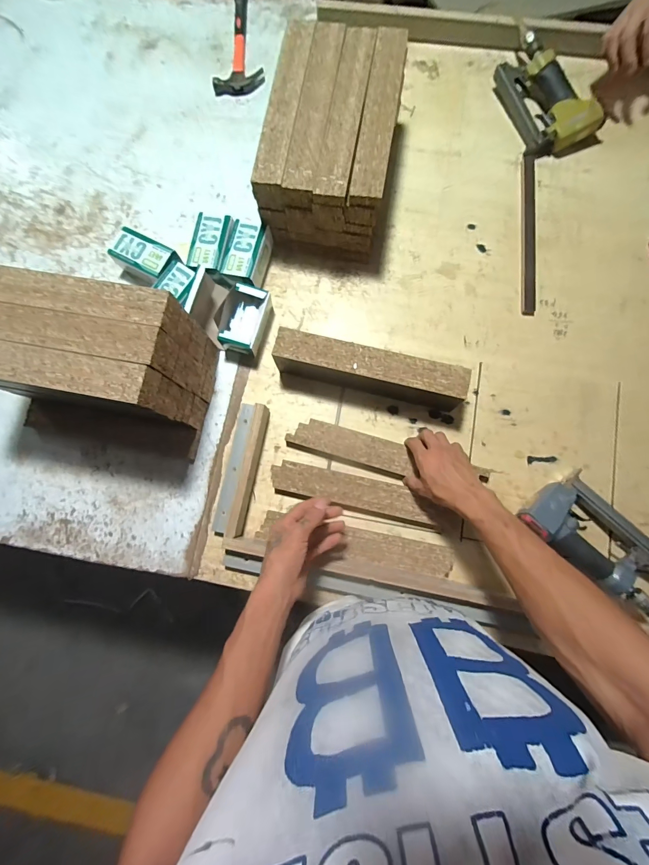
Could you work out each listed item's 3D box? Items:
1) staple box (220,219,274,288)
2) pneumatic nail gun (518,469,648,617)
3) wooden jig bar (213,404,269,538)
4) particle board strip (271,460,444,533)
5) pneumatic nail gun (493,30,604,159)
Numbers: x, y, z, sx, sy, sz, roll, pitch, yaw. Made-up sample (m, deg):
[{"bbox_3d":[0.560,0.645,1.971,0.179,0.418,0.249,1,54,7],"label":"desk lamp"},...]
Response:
[{"bbox_3d":[-0.139,-0.319,0.645,0.063,0.055,0.109,11,83,4],"label":"staple box"},{"bbox_3d":[0.430,0.168,0.547,0.237,0.057,0.126,42,86,7],"label":"pneumatic nail gun"},{"bbox_3d":[-0.142,0.060,0.593,0.050,0.043,0.220,10,82,4],"label":"wooden jig bar"},{"bbox_3d":[0.056,0.104,0.589,0.286,0.019,0.060,13,83,4],"label":"particle board strip"},{"bbox_3d":[0.418,-0.637,0.669,0.132,0.050,0.217,-19,82,0],"label":"pneumatic nail gun"}]

